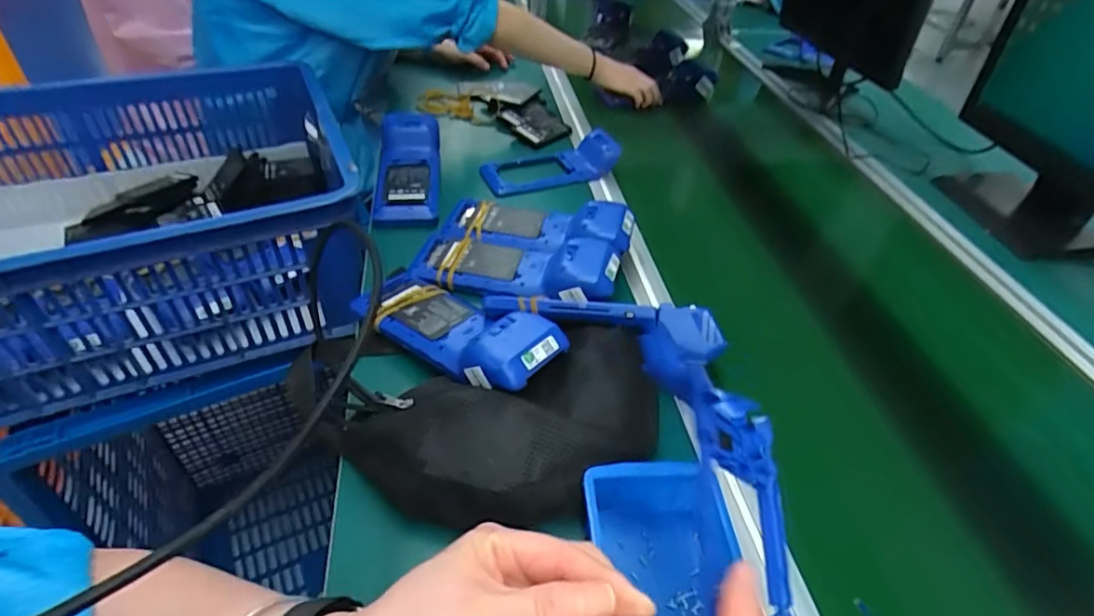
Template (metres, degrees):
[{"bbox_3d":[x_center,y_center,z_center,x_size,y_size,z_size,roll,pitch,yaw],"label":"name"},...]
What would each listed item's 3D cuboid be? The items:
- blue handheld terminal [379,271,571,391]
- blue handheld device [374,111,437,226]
[{"bbox_3d":[-0.089,0.017,0.545,0.218,0.041,0.082,21,41,37],"label":"blue handheld terminal"},{"bbox_3d":[-0.191,-0.201,0.783,0.085,0.046,0.211,-3,43,-7],"label":"blue handheld device"}]

